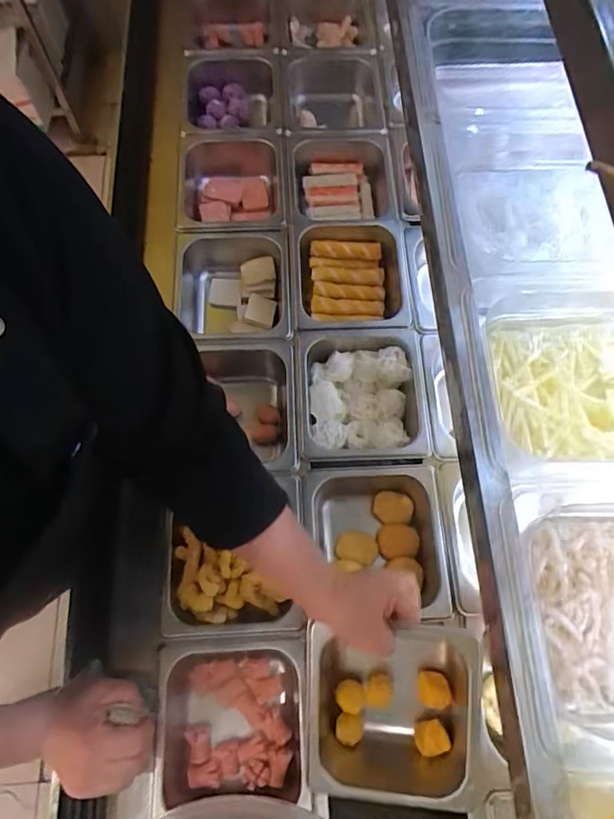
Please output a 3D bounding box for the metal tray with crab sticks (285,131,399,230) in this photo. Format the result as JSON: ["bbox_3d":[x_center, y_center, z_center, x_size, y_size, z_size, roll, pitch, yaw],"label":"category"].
[{"bbox_3d":[0.054,-0.341,0.815,0.167,0.077,0.184,-1,70,0],"label":"metal tray with crab sticks"}]

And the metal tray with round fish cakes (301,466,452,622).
[{"bbox_3d":[0.075,0.158,0.623,0.167,0.066,0.170,-2,70,0],"label":"metal tray with round fish cakes"}]

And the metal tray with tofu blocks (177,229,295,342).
[{"bbox_3d":[-0.102,-0.163,0.754,0.154,0.081,0.183,-3,70,-1],"label":"metal tray with tofu blocks"}]

